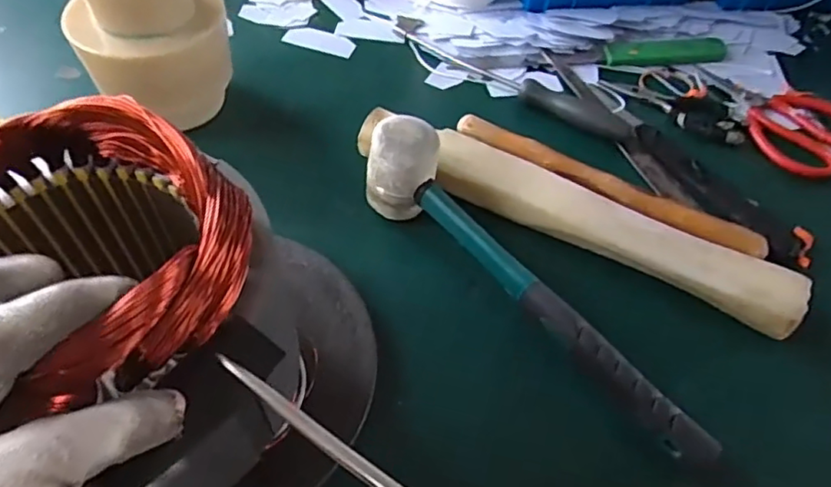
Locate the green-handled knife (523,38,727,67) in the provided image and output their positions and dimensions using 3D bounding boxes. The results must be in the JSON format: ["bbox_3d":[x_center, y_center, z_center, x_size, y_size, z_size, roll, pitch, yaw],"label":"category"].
[{"bbox_3d":[0.206,-0.186,0.573,0.193,0.021,0.034,1,54,-4],"label":"green-handled knife"}]

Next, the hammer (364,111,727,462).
[{"bbox_3d":[0.071,0.025,0.378,0.042,0.076,0.287,-38,65,-27],"label":"hammer"}]

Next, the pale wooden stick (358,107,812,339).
[{"bbox_3d":[0.108,-0.029,0.429,0.333,0.027,0.041,25,56,14],"label":"pale wooden stick"}]

